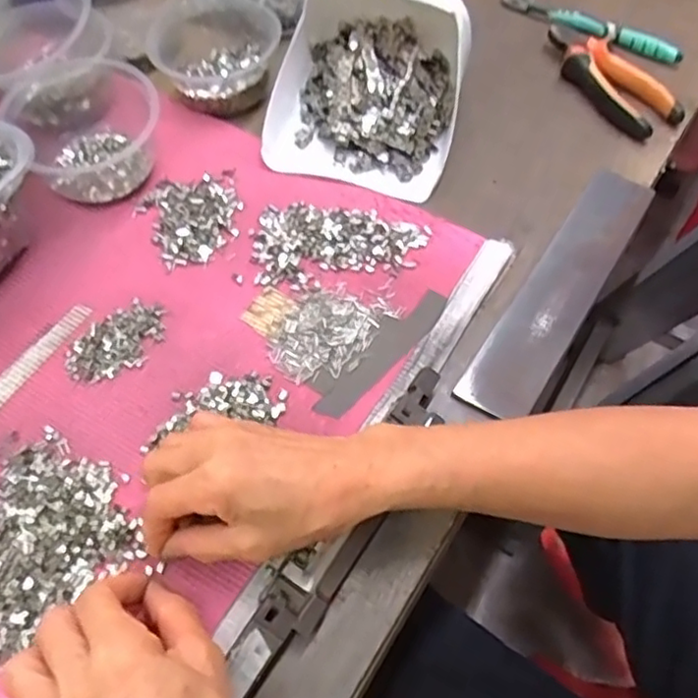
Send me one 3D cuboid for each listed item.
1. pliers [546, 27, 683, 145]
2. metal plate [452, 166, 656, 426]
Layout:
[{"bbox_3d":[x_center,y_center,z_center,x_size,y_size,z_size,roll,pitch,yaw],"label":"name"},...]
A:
[{"bbox_3d":[0.232,-0.248,0.577,0.058,0.023,0.149,-24,62,-14],"label":"pliers"},{"bbox_3d":[0.158,-0.050,0.467,0.049,0.010,0.241,31,64,16],"label":"metal plate"}]

